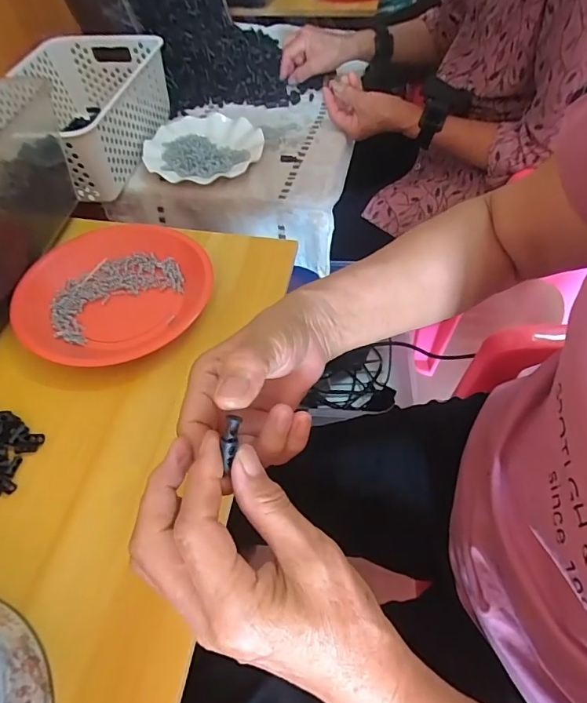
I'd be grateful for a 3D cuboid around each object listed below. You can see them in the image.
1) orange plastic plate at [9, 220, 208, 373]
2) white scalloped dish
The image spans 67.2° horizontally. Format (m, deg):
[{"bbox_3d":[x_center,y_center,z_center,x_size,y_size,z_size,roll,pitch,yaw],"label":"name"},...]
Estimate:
[{"bbox_3d":[-0.189,-0.064,0.464,0.169,0.029,0.191,32,61,24],"label":"orange plastic plate"},{"bbox_3d":[-0.138,-0.328,0.697,0.177,0.020,0.202,4,53,6],"label":"white scalloped dish"}]

